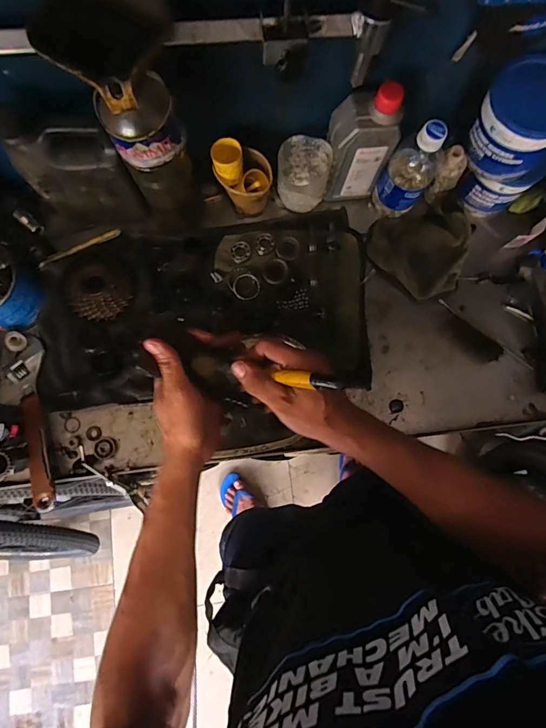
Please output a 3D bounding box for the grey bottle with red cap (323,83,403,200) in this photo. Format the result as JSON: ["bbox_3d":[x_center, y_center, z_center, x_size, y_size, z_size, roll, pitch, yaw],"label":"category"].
[{"bbox_3d":[0.115,-0.292,0.550,0.079,0.176,0.052,-5,79,-2],"label":"grey bottle with red cap"}]

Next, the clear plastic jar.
[{"bbox_3d":[0.042,-0.264,0.587,0.071,0.086,0.067,6,79,0],"label":"clear plastic jar"}]

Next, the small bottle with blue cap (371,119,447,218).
[{"bbox_3d":[0.186,-0.265,0.558,0.059,0.151,0.061,30,80,4],"label":"small bottle with blue cap"}]

